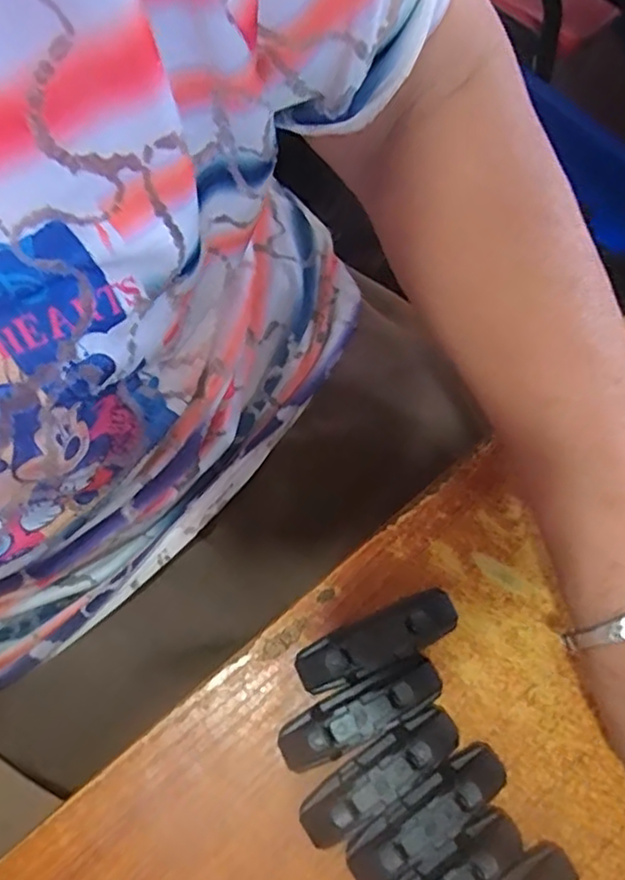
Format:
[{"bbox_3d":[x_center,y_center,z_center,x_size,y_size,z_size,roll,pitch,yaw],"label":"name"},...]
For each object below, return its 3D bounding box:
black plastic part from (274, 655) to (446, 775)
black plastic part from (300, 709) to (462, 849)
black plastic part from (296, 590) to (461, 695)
[{"bbox_3d":[0.020,0.115,0.279,0.072,0.019,0.022,-26,75,-5],"label":"black plastic part"},{"bbox_3d":[0.028,0.139,0.273,0.072,0.019,0.022,-33,76,-7],"label":"black plastic part"},{"bbox_3d":[0.028,0.087,0.286,0.072,0.020,0.021,-23,75,-4],"label":"black plastic part"}]

